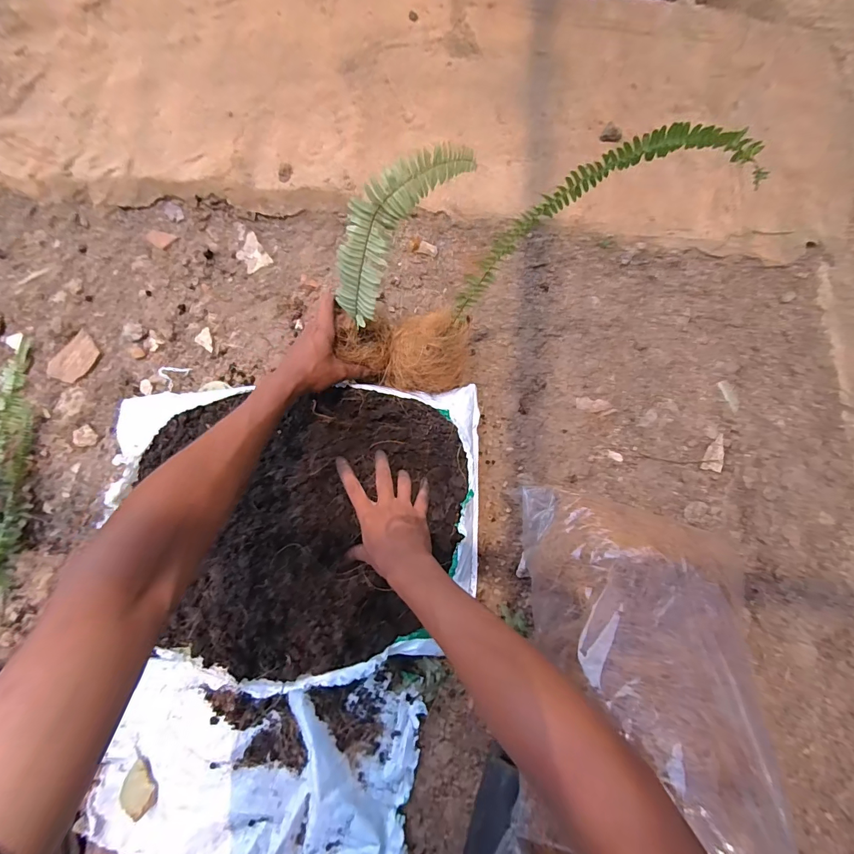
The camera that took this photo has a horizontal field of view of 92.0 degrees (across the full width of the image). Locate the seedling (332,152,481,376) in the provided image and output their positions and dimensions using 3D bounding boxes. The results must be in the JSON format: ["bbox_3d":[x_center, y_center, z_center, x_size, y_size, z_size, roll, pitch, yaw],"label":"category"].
[{"bbox_3d":[-0.050,-0.174,0.475,0.071,0.284,0.091,36,47,6],"label":"seedling"}]

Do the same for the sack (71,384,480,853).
[{"bbox_3d":[-0.174,0.231,0.515,0.462,0.097,0.584,4,78,-1],"label":"sack"}]

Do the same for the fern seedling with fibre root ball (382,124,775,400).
[{"bbox_3d":[0.103,-0.165,0.459,0.076,0.419,0.096,-18,76,-49],"label":"fern seedling with fibre root ball"}]

